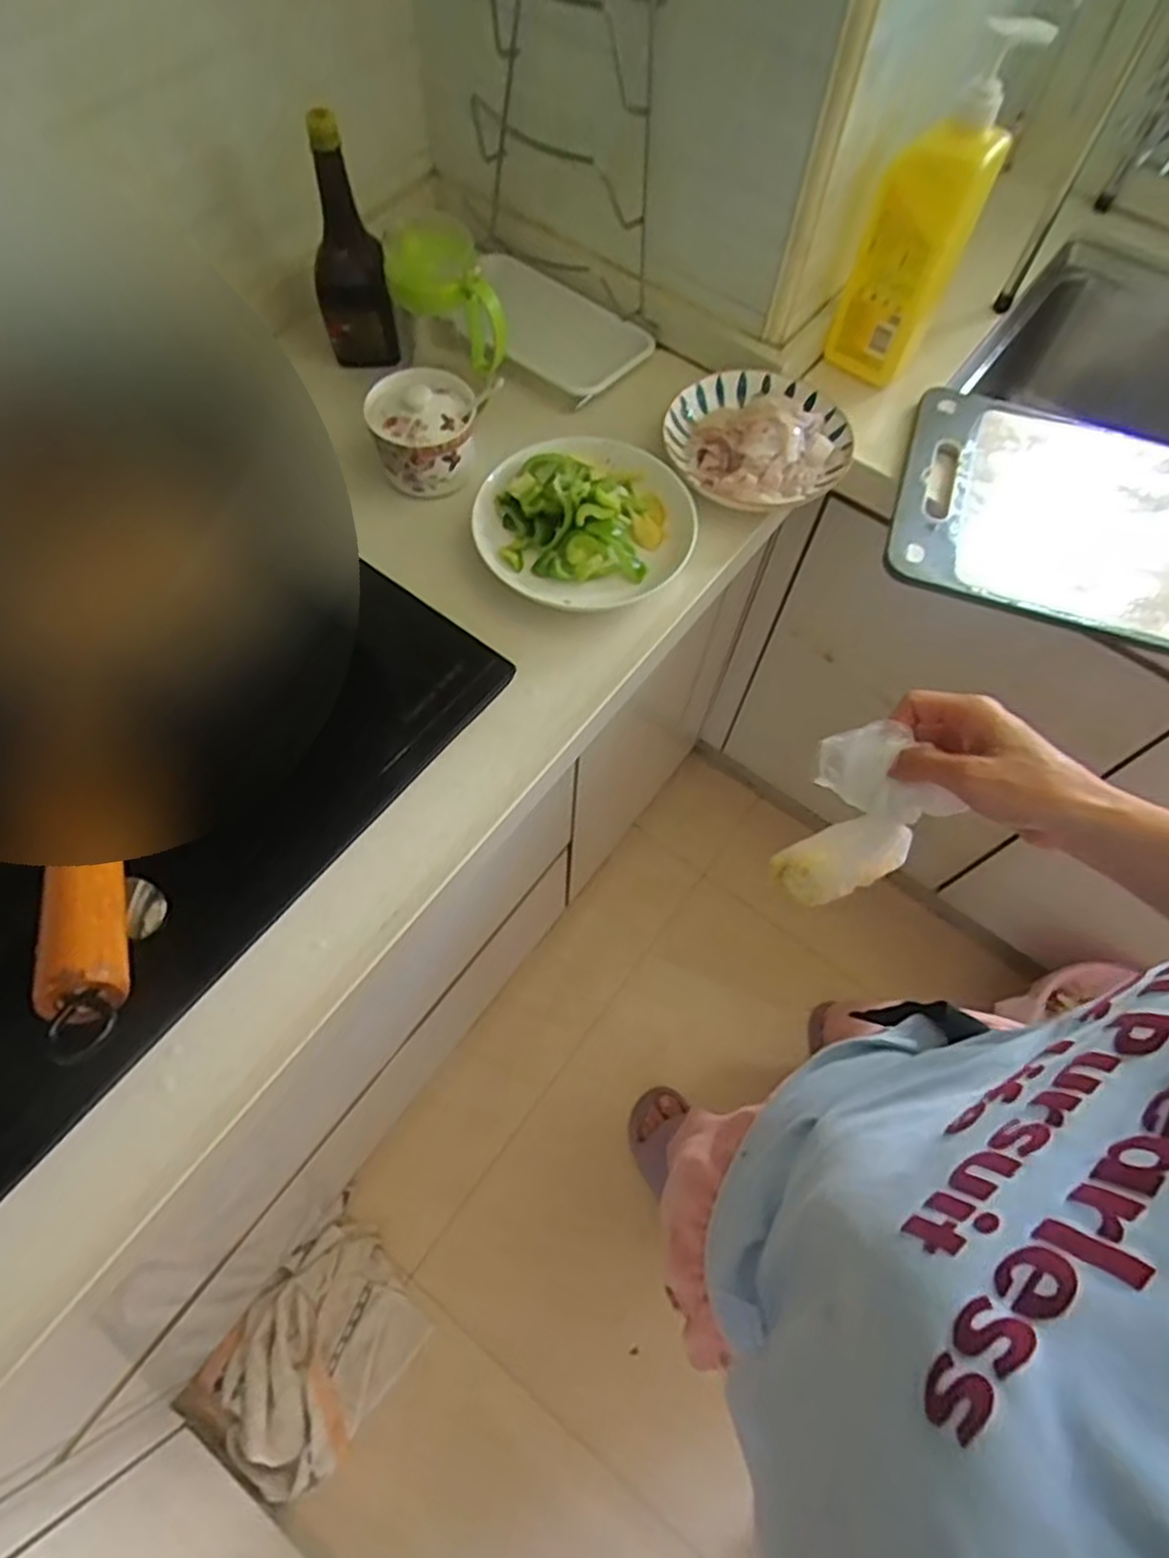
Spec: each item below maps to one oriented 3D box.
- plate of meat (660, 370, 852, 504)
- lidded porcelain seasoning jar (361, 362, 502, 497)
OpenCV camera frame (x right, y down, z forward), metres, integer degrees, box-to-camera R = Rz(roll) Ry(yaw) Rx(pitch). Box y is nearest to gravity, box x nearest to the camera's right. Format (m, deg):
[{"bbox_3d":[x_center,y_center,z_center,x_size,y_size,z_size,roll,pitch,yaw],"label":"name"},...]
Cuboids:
[{"bbox_3d":[0.168,-0.329,0.748,0.164,0.037,0.158,1,64,-2],"label":"plate of meat"},{"bbox_3d":[-0.143,-0.324,0.712,0.107,0.075,0.093,-10,65,-7],"label":"lidded porcelain seasoning jar"}]

